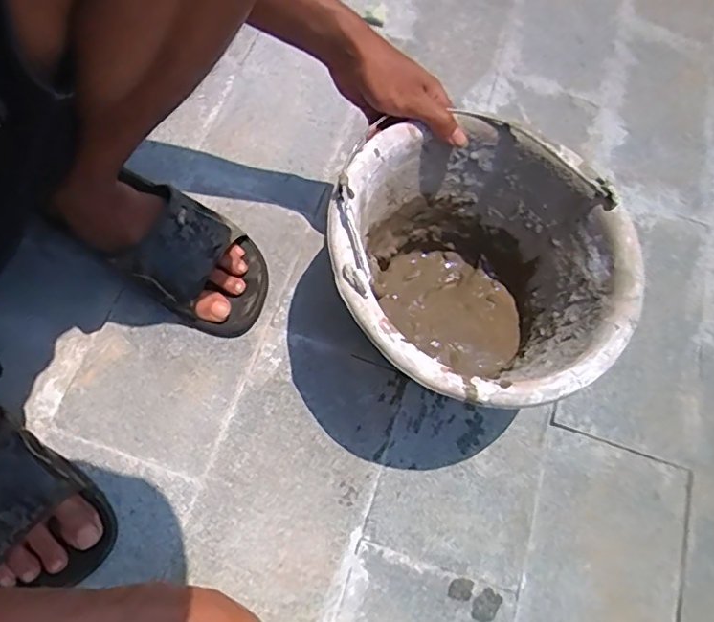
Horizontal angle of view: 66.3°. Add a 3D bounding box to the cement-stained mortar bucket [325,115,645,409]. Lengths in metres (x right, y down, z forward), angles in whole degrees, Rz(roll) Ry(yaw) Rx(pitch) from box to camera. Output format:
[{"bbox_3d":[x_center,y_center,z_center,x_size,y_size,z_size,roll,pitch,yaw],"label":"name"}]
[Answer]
[{"bbox_3d":[0.103,-0.025,0.495,0.239,0.172,0.245,0,67,0],"label":"cement-stained mortar bucket"}]

